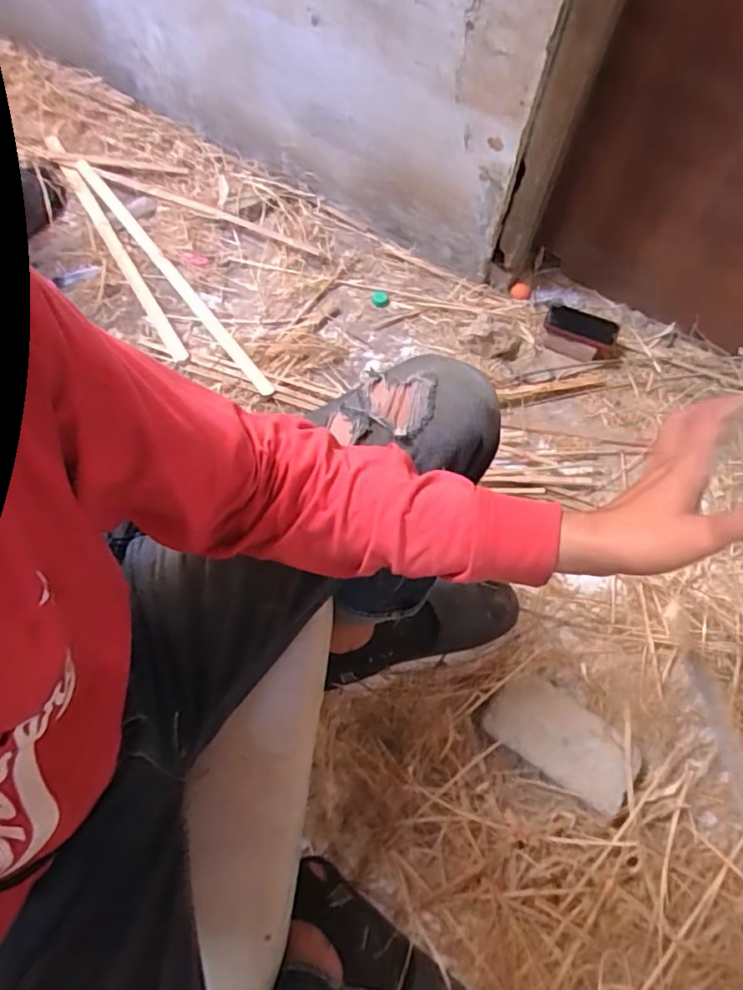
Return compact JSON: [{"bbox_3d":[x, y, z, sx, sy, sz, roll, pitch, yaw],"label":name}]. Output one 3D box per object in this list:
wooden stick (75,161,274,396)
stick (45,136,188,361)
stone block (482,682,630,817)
[{"bbox_3d":[-0.404,-0.448,1.151,0.028,0.015,0.703,-35,72,-15],"label":"wooden stick"},{"bbox_3d":[-0.540,-0.531,1.212,0.029,0.027,0.666,-29,71,-13],"label":"stick"},{"bbox_3d":[0.266,0.340,0.821,0.203,0.039,0.112,33,70,11],"label":"stone block"}]

